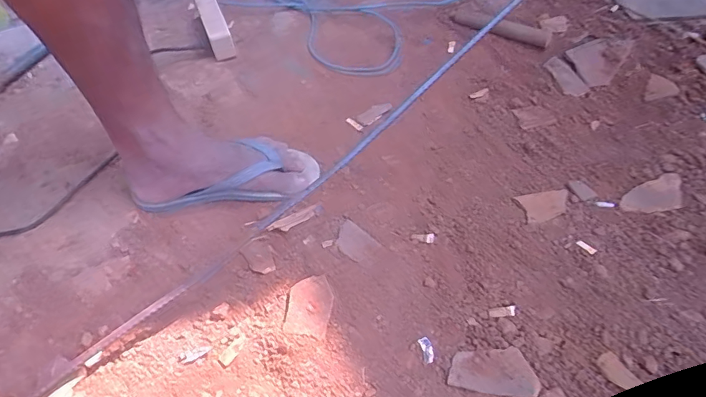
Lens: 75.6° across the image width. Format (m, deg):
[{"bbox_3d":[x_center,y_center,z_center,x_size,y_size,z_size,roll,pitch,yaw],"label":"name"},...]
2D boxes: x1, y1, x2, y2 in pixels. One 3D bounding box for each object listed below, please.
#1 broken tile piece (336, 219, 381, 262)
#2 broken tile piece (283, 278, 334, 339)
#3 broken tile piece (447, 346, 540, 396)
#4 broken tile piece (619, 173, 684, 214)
[{"bbox_3d":[0.001,0.058,0.602,0.043,0.004,0.065,-37,58,-25],"label":"broken tile piece"},{"bbox_3d":[-0.052,0.126,0.540,0.052,0.008,0.071,7,51,8],"label":"broken tile piece"},{"bbox_3d":[0.149,0.183,0.486,0.086,0.012,0.048,5,51,6],"label":"broken tile piece"},{"bbox_3d":[0.420,-0.002,0.627,0.105,0.008,0.050,-20,55,-14],"label":"broken tile piece"}]

